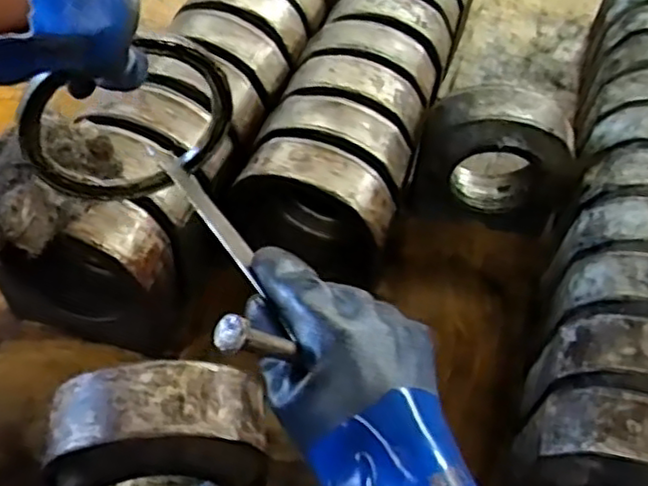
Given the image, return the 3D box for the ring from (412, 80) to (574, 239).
[{"bbox_3d":[0.268,-0.112,1.070,0.240,0.259,0.109,16,52,6],"label":"ring"}]

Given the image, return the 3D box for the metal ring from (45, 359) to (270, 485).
[{"bbox_3d":[-0.173,0.217,0.711,0.204,0.190,0.104,-4,52,-9],"label":"metal ring"}]

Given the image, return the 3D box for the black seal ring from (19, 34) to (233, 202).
[{"bbox_3d":[-0.145,-0.087,0.510,0.155,0.154,0.020,-18,56,-19],"label":"black seal ring"}]

